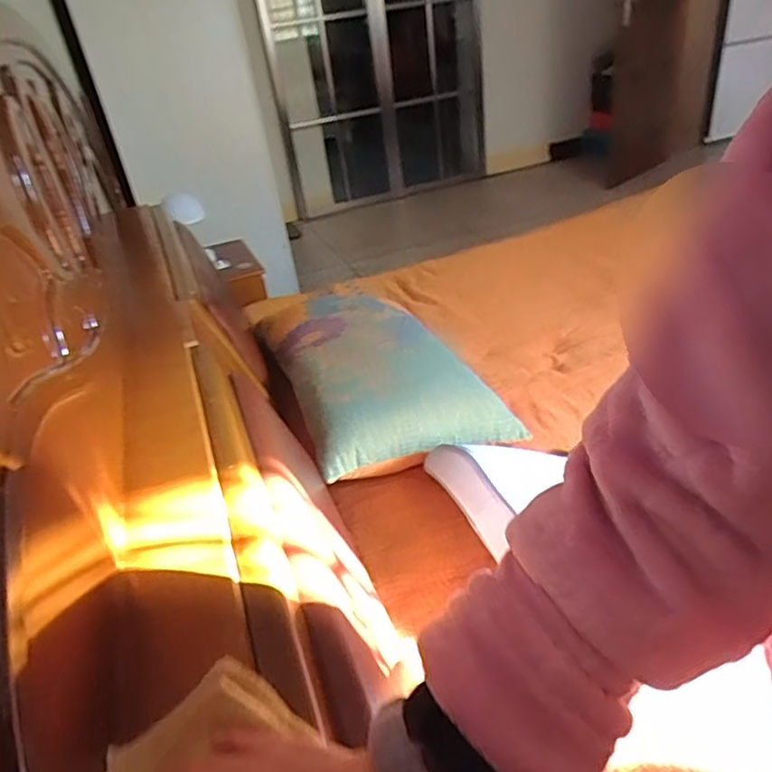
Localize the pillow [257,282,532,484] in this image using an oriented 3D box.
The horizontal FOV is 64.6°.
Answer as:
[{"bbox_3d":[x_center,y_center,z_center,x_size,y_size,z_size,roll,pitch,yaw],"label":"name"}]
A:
[{"bbox_3d":[-0.015,-0.028,1.259,0.379,0.183,0.544,-17,33,-15],"label":"pillow"}]

